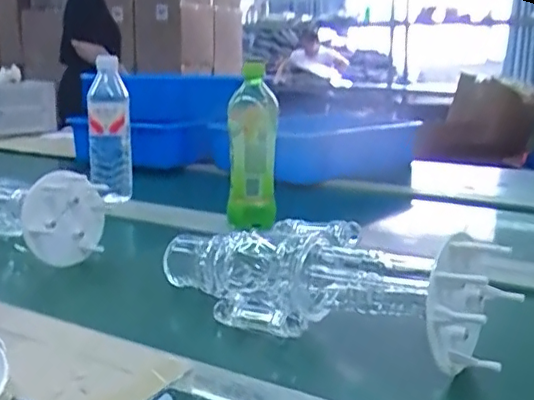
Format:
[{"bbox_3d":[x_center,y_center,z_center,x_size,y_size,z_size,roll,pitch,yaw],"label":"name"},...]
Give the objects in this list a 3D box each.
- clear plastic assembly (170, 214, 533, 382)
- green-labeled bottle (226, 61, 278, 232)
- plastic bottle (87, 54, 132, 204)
[{"bbox_3d":[0.036,0.060,0.536,0.333,0.091,0.108,11,16,41],"label":"clear plastic assembly"},{"bbox_3d":[-0.021,-0.072,0.818,0.065,0.211,0.079,0,12,2],"label":"green-labeled bottle"},{"bbox_3d":[-0.256,-0.108,0.979,0.066,0.224,0.066,-4,13,-17],"label":"plastic bottle"}]

